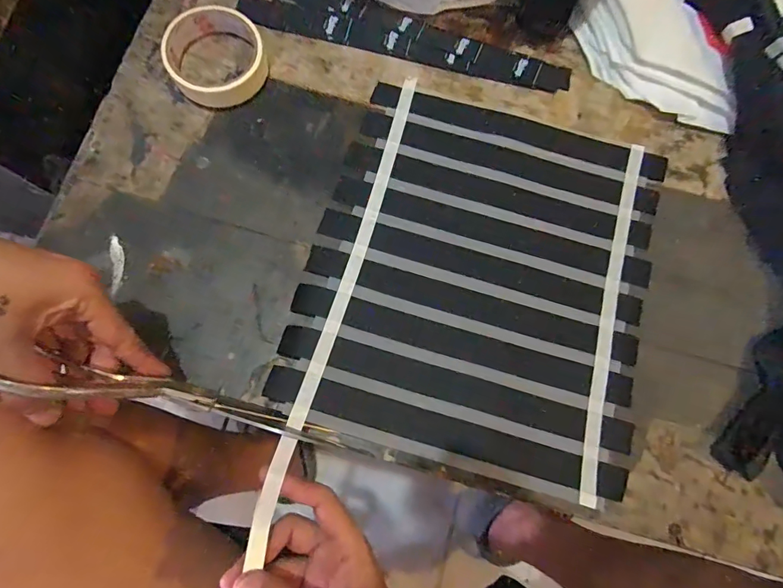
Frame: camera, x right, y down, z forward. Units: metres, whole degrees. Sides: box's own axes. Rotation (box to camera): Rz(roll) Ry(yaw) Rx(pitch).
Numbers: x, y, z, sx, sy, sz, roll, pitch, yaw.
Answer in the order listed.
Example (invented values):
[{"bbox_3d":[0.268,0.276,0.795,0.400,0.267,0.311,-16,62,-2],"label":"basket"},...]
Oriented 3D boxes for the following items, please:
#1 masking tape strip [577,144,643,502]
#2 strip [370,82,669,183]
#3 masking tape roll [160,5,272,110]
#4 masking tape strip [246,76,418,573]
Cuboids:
[{"bbox_3d":[0.193,0.011,0.368,0.015,0.004,0.324,14,75,7],"label":"masking tape strip"},{"bbox_3d":[0.123,-0.160,0.415,0.288,0.008,0.028,16,77,2],"label":"strip"},{"bbox_3d":[-0.166,-0.224,0.396,0.087,0.030,0.088,0,77,-2],"label":"masking tape roll"},{"bbox_3d":[-0.040,0.003,0.350,0.016,0.018,0.460,16,71,2],"label":"masking tape strip"}]

